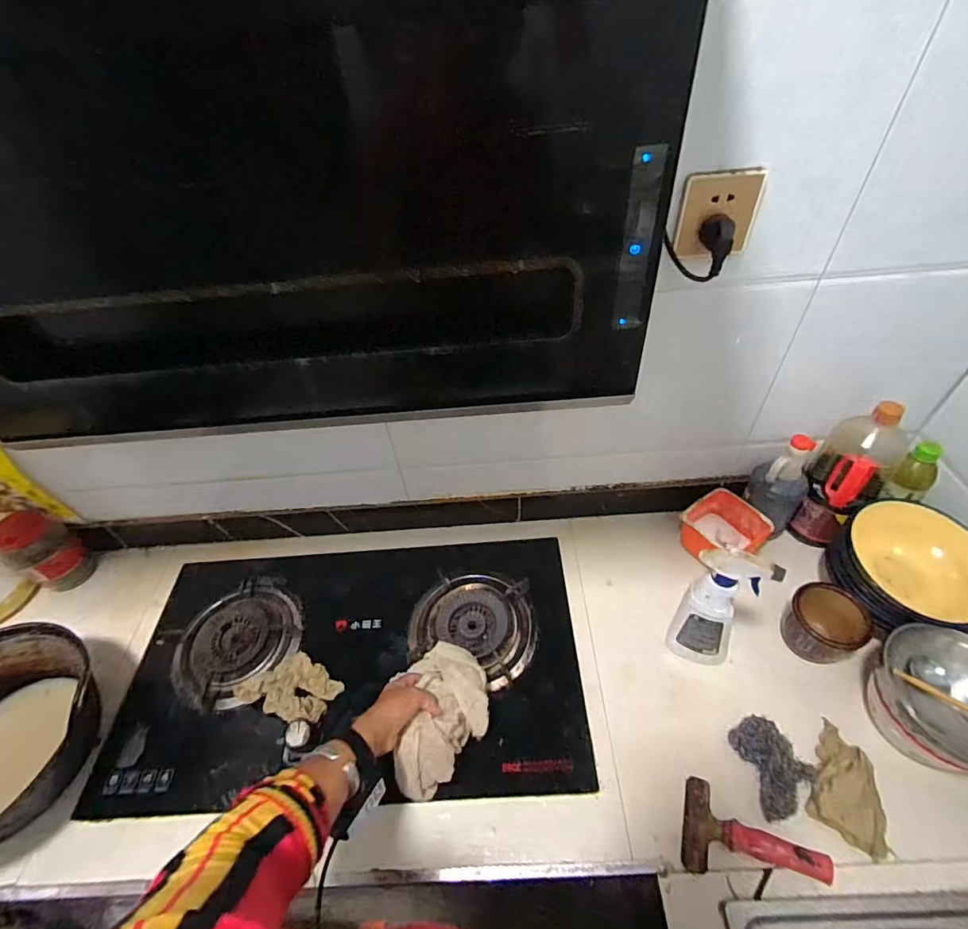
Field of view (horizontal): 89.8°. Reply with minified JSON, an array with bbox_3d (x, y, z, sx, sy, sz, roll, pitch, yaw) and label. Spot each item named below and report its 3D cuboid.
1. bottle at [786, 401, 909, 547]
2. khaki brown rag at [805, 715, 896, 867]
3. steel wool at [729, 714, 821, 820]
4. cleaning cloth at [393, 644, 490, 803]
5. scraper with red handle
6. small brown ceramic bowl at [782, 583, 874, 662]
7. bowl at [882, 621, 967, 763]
[{"bbox_3d":[0.582,0.022,0.788,0.093,0.260,0.105,-35,54,-24],"label":"bottle"},{"bbox_3d":[0.473,0.408,0.619,0.082,0.034,0.132,25,55,25],"label":"khaki brown rag"},{"bbox_3d":[0.373,0.389,0.633,0.080,0.038,0.108,-21,49,-13],"label":"steel wool"},{"bbox_3d":[-0.060,0.335,0.682,0.129,0.091,0.195,-10,48,-4],"label":"cleaning cloth"},{"bbox_3d":[0.328,0.459,0.589,0.155,0.027,0.097,12,50,15],"label":"scraper with red handle"},{"bbox_3d":[0.507,0.240,0.729,0.099,0.094,0.094,-3,47,3],"label":"small brown ceramic bowl"},{"bbox_3d":[0.594,0.296,0.607,0.145,0.068,0.149,-3,47,3],"label":"bowl"}]

